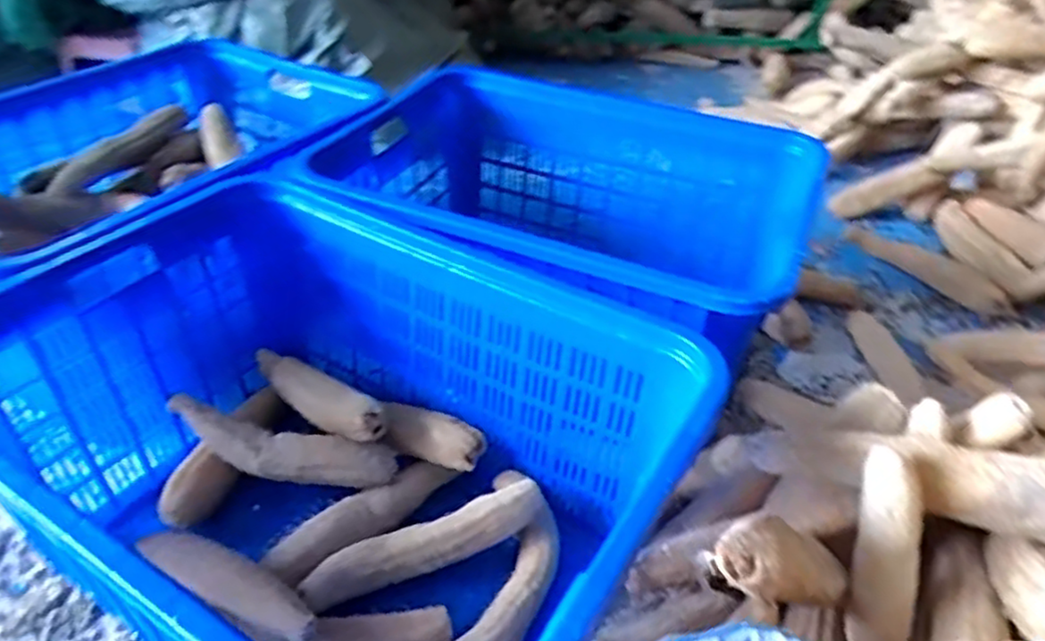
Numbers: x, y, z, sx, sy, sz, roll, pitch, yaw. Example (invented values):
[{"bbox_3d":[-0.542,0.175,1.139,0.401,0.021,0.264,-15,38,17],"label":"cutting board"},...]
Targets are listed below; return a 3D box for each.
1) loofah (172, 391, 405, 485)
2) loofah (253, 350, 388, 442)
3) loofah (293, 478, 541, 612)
[{"bbox_3d":[-0.370,0.190,1.080,0.352,0.064,0.082,11,38,9],"label":"loofah"},{"bbox_3d":[-0.333,0.115,1.140,0.320,0.058,0.069,20,39,40],"label":"loofah"},{"bbox_3d":[-0.132,0.305,0.988,0.338,0.066,0.072,-20,42,-9],"label":"loofah"}]

